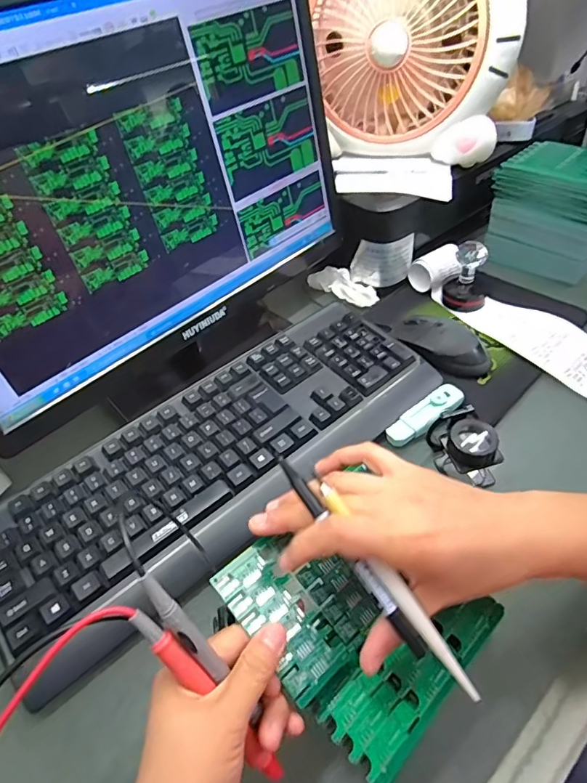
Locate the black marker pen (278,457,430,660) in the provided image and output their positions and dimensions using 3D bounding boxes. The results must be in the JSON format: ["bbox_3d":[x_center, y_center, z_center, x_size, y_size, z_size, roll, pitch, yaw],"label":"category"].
[{"bbox_3d":[0.032,0.091,0.276,0.010,0.008,0.130,-32,77,-23],"label":"black marker pen"}]

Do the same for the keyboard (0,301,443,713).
[{"bbox_3d":[-0.056,0.055,0.443,0.426,0.036,0.160,-33,51,-24],"label":"keyboard"}]

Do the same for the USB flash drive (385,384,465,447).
[{"bbox_3d":[0.128,0.023,0.470,0.088,0.010,0.026,-34,61,-14],"label":"USB flash drive"}]

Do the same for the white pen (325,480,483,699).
[{"bbox_3d":[0.058,0.110,0.269,0.009,0.005,0.137,-34,82,-24],"label":"white pen"}]

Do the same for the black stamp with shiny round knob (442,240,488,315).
[{"bbox_3d":[0.209,-0.141,0.581,0.051,0.075,0.052,15,49,20],"label":"black stamp with shiny round knob"}]

